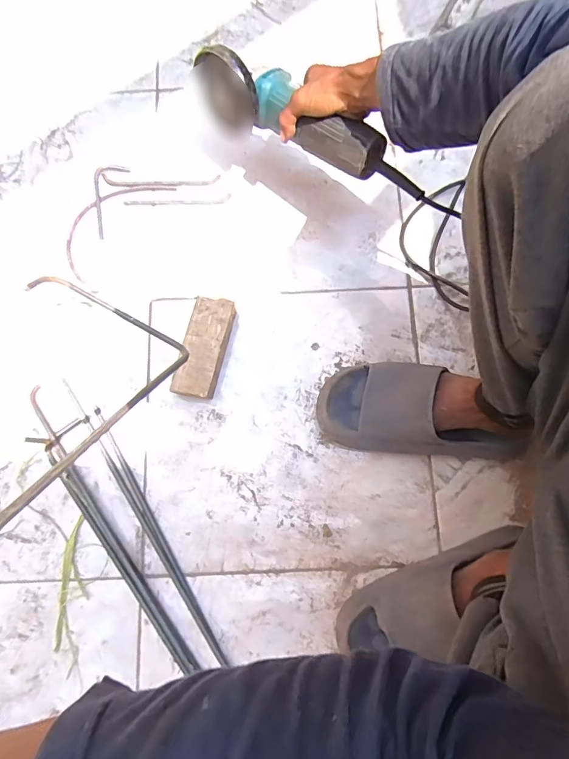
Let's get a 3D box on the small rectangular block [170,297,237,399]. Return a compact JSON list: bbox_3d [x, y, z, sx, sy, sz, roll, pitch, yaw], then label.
[{"bbox_3d":[-0.114,-0.044,0.622,0.060,0.040,0.144,13,78,4],"label":"small rectangular block"}]

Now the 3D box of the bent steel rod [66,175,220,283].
[{"bbox_3d":[-0.247,-0.280,0.693,0.275,0.011,0.111,-41,80,-8],"label":"bent steel rod"}]

